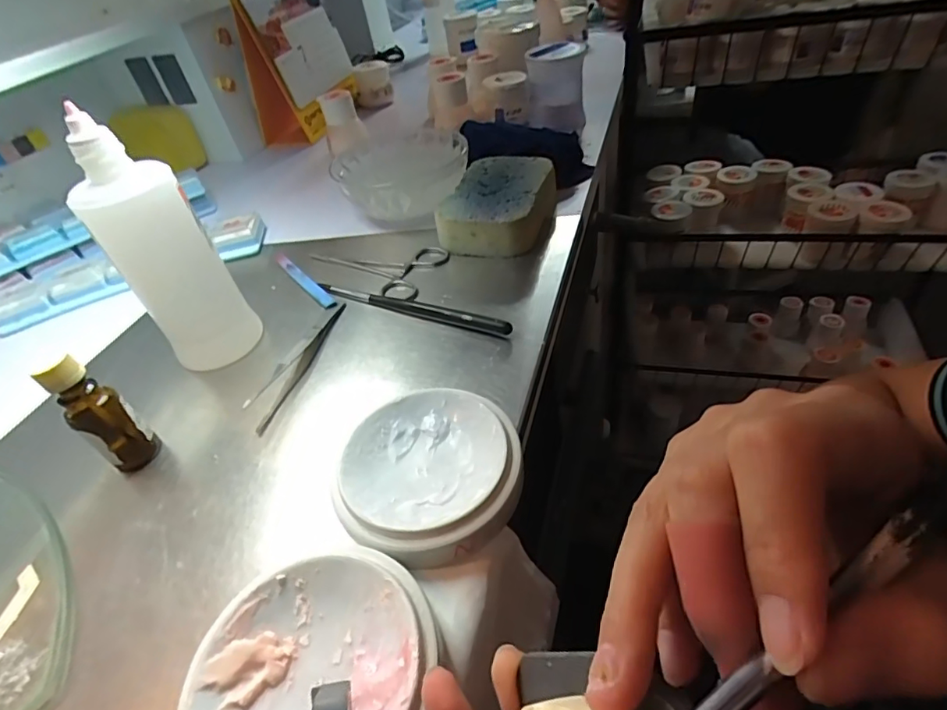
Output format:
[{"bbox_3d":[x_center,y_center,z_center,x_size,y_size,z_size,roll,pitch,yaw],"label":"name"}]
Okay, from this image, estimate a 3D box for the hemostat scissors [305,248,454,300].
[{"bbox_3d":[-0.075,-0.081,0.422,0.118,0.006,0.067,28,55,34],"label":"hemostat scissors"}]

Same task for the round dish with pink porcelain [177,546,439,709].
[{"bbox_3d":[-0.057,0.118,0.188,0.084,0.026,0.090,-6,43,6],"label":"round dish with pink porcelain"}]

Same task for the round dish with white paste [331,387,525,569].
[{"bbox_3d":[-0.020,0.057,0.248,0.085,0.024,0.087,-6,43,6],"label":"round dish with white paste"}]

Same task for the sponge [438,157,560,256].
[{"bbox_3d":[0.024,-0.125,0.430,0.080,0.037,0.112,9,46,20],"label":"sponge"}]

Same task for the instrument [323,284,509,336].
[{"bbox_3d":[-0.046,-0.035,0.363,0.160,0.012,0.008,15,49,25],"label":"instrument"}]

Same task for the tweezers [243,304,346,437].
[{"bbox_3d":[-0.113,0.001,0.337,0.016,0.008,0.119,7,46,18],"label":"tweezers"}]

